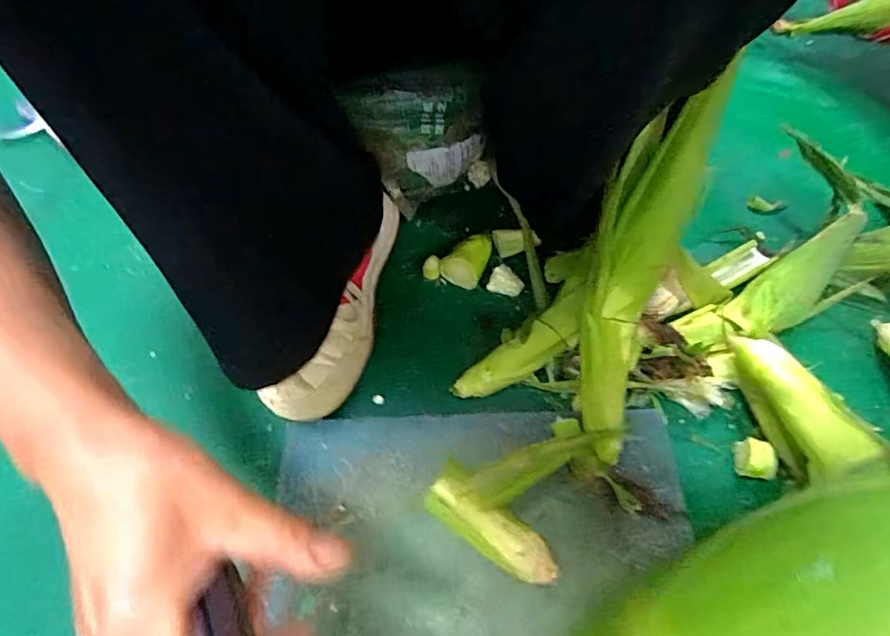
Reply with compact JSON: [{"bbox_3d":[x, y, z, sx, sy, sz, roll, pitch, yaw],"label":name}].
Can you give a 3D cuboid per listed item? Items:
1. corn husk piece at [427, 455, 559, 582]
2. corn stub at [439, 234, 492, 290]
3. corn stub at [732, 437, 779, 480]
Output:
[{"bbox_3d":[0.034,0.148,0.370,0.102,0.033,0.035,37,69,7],"label":"corn husk piece"},{"bbox_3d":[0.023,-0.061,0.510,0.043,0.035,0.060,22,65,15],"label":"corn stub"},{"bbox_3d":[0.245,0.111,0.412,0.025,0.025,0.028,10,63,9],"label":"corn stub"}]

